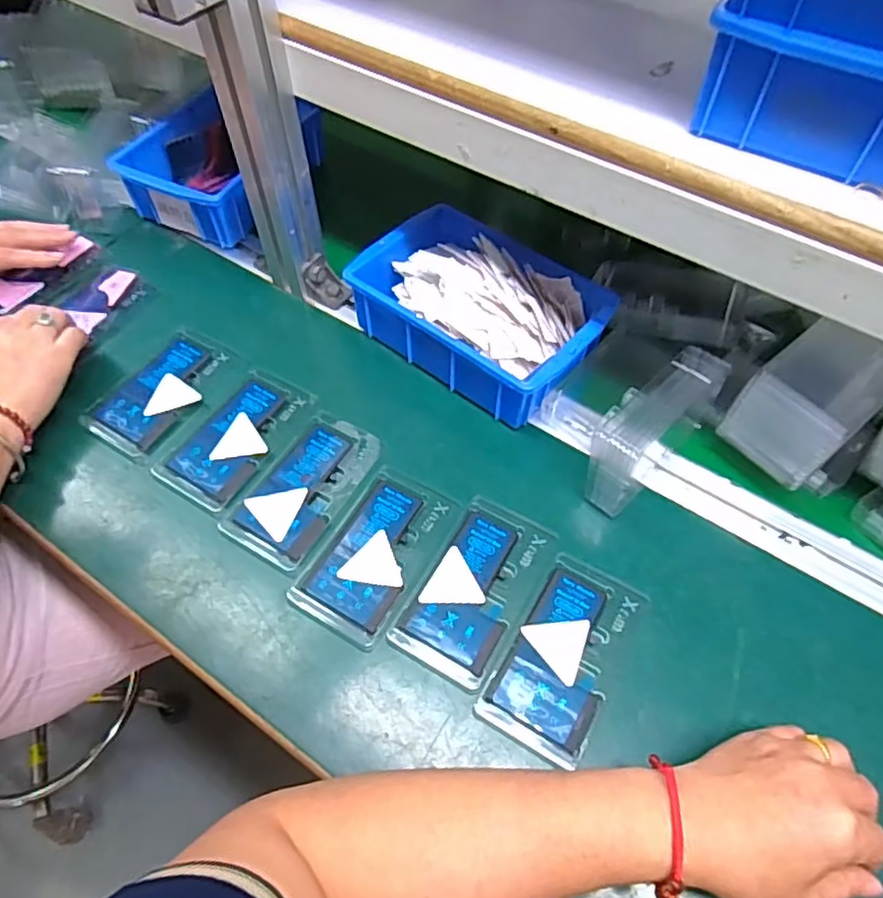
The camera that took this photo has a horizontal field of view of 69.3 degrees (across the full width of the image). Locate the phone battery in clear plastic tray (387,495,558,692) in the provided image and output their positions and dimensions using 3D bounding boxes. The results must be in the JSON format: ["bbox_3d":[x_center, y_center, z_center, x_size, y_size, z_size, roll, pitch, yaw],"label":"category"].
[{"bbox_3d":[0.024,0.097,0.453,0.073,0.006,0.127,26,63,15],"label":"phone battery in clear plastic tray"}]

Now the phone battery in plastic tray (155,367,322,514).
[{"bbox_3d":[-0.167,-0.012,0.523,0.074,0.005,0.126,29,63,16],"label":"phone battery in plastic tray"}]

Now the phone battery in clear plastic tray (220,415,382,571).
[{"bbox_3d":[-0.105,0.027,0.497,0.071,0.004,0.127,28,63,16],"label":"phone battery in clear plastic tray"}]

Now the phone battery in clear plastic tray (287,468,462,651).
[{"bbox_3d":[-0.048,0.074,0.467,0.074,0.006,0.127,27,63,15],"label":"phone battery in clear plastic tray"}]

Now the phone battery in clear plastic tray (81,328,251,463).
[{"bbox_3d":[-0.236,-0.050,0.546,0.087,0.006,0.124,29,63,16],"label":"phone battery in clear plastic tray"}]

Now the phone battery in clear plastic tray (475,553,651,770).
[{"bbox_3d":[0.083,0.135,0.429,0.070,0.010,0.126,27,63,15],"label":"phone battery in clear plastic tray"}]

